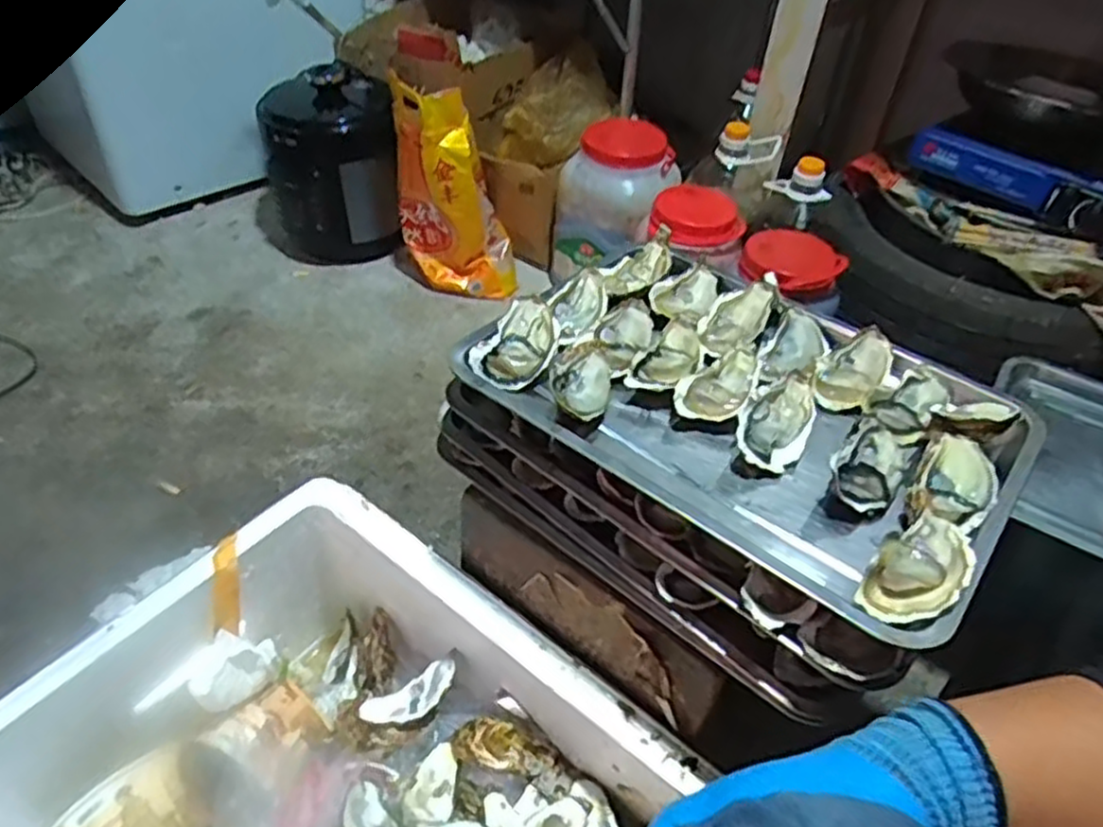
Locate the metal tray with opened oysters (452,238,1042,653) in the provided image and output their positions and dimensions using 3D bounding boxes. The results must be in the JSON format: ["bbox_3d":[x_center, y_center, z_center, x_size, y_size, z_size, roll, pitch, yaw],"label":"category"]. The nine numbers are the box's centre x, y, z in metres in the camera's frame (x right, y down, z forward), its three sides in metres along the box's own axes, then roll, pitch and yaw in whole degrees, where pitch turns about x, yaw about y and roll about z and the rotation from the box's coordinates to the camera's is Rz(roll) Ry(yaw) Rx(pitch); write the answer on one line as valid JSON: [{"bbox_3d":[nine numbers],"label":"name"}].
[{"bbox_3d":[0.151,-0.012,0.584,0.384,0.049,0.304,30,49,26],"label":"metal tray with opened oysters"}]

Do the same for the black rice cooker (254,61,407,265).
[{"bbox_3d":[-0.462,-0.495,1.500,0.287,0.341,0.290,-8,44,-13],"label":"black rice cooker"}]

